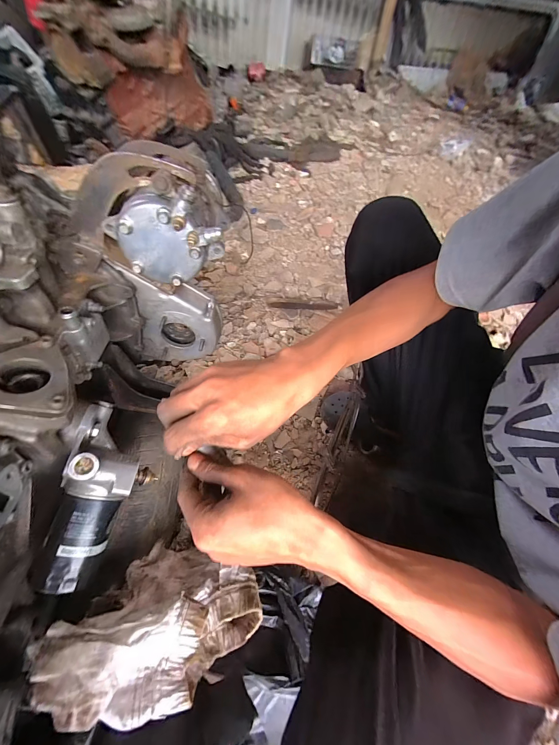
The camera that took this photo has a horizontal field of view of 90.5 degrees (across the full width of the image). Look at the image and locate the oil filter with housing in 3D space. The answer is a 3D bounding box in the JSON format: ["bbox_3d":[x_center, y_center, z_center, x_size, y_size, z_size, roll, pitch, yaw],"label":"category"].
[{"bbox_3d":[-0.241,0.158,0.376,0.095,0.087,0.237,4,73,-1],"label":"oil filter with housing"}]

